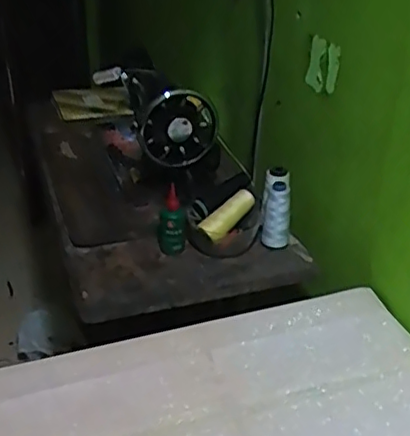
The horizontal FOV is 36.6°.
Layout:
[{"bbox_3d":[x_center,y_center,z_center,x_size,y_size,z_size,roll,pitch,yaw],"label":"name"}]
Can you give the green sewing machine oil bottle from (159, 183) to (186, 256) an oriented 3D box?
[{"bbox_3d":[-0.053,0.006,1.011,0.044,0.102,0.038,1,31,-1],"label":"green sewing machine oil bottle"}]

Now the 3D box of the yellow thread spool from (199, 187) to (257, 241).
[{"bbox_3d":[0.042,-0.008,1.041,0.037,0.036,0.120,28,60,38],"label":"yellow thread spool"}]

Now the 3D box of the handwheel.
[{"bbox_3d":[-0.044,-0.155,1.073,0.134,0.131,0.034,-9,31,-22],"label":"handwheel"}]

